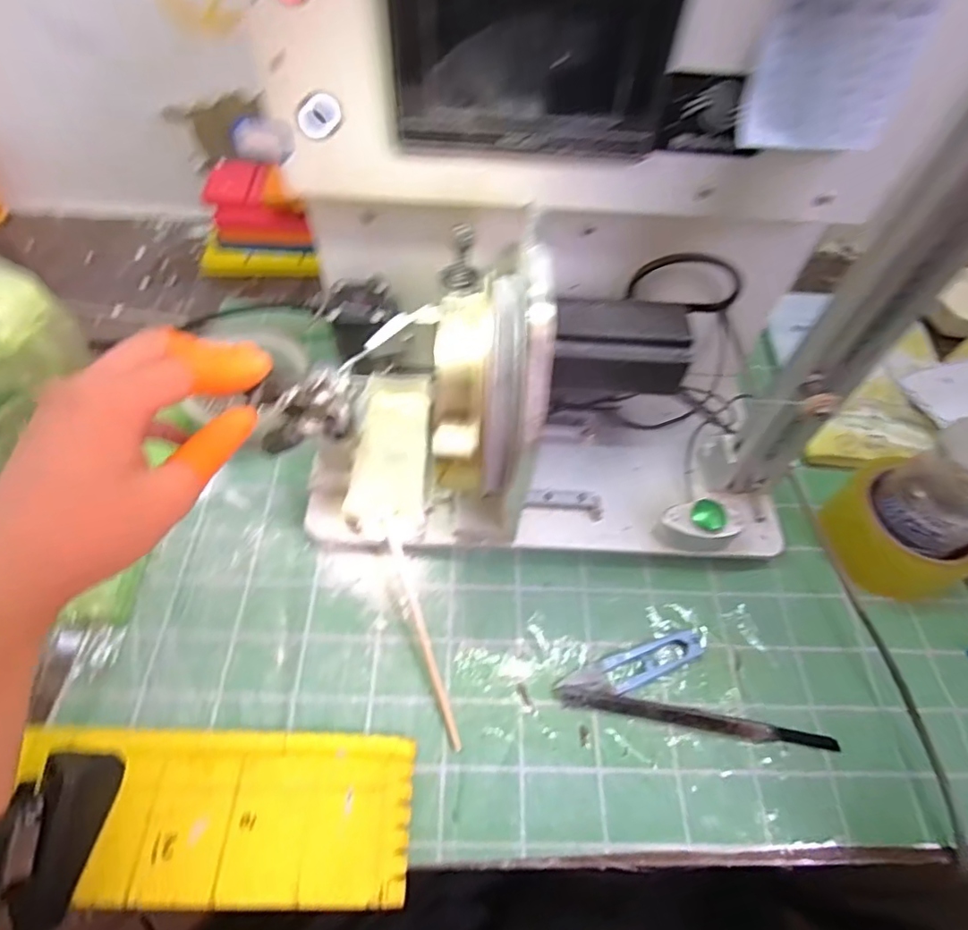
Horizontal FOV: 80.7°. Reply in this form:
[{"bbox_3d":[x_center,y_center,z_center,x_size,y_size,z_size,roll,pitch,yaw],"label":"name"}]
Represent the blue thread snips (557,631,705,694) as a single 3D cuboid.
[{"bbox_3d":[0.102,0.135,0.381,0.106,0.008,0.023,-16,59,-13],"label":"blue thread snips"}]

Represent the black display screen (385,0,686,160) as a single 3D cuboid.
[{"bbox_3d":[0.023,-0.193,0.274,0.132,0.080,0.010,3,57,-1],"label":"black display screen"}]

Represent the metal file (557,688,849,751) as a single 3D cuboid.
[{"bbox_3d":[0.135,0.162,0.362,0.172,0.011,0.012,10,57,3],"label":"metal file"}]

